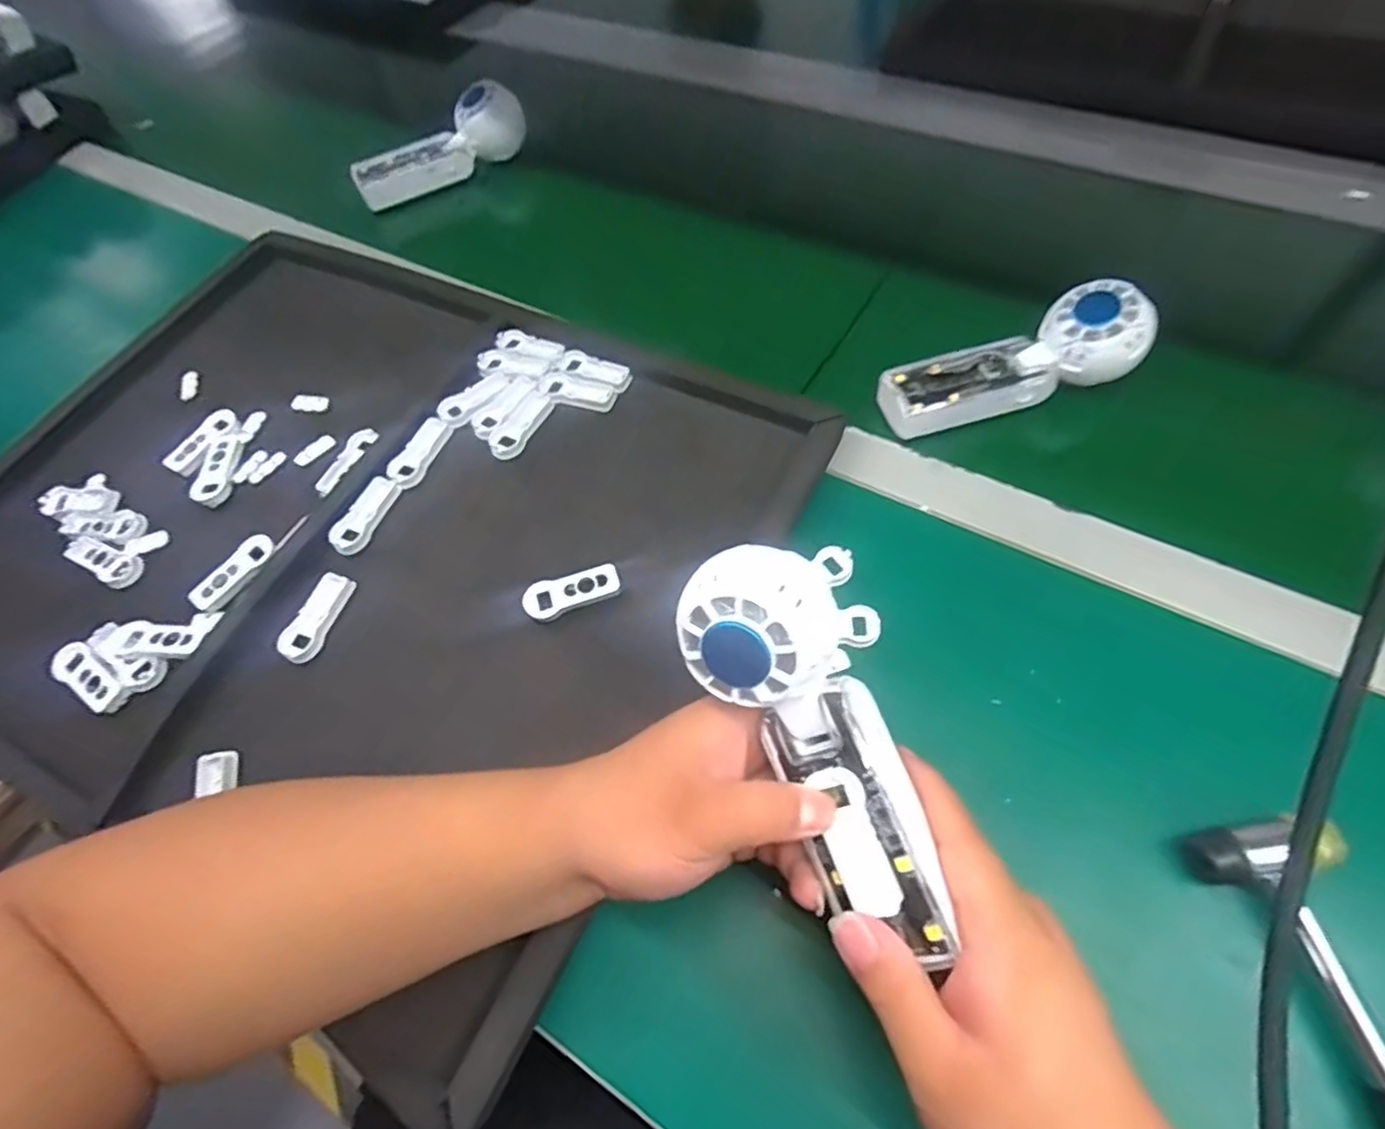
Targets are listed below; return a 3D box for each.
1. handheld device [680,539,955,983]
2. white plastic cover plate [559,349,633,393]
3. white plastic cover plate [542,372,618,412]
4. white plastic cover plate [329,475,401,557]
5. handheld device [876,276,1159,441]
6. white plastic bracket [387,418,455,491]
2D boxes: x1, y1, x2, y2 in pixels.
[{"bbox_3d":[0.053,0.068,0.260,0.064,0.038,0.163,-28,93,-10],"label":"handheld device"},{"bbox_3d":[-0.070,-0.142,0.486,0.057,0.004,0.024,23,65,16],"label":"white plastic cover plate"},{"bbox_3d":[-0.081,-0.124,0.475,0.055,0.004,0.023,16,63,12],"label":"white plastic cover plate"},{"bbox_3d":[-0.217,-0.033,0.440,0.024,0.007,0.058,17,64,13],"label":"white plastic cover plate"},{"bbox_3d":[0.211,-0.132,0.444,0.167,0.037,0.055,-20,63,10],"label":"handheld device"},{"bbox_3d":[-0.190,-0.079,0.461,0.023,0.005,0.057,17,64,13],"label":"white plastic bracket"}]

